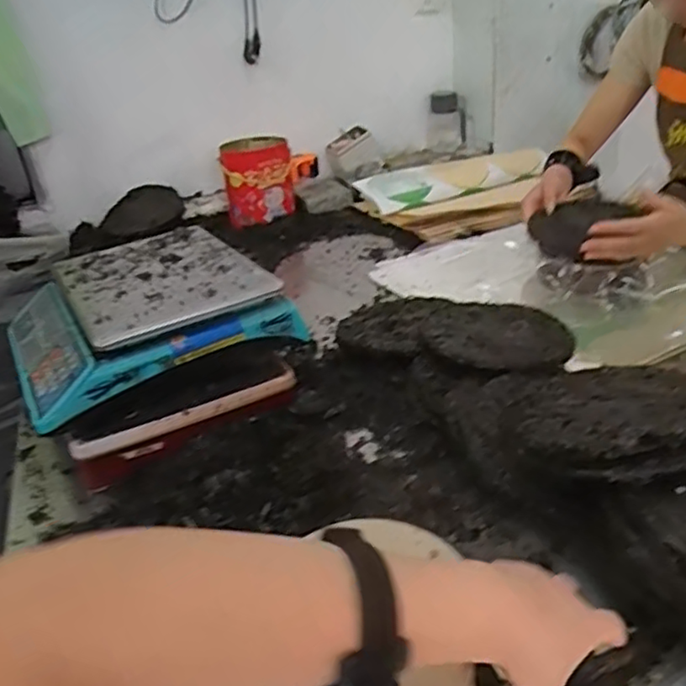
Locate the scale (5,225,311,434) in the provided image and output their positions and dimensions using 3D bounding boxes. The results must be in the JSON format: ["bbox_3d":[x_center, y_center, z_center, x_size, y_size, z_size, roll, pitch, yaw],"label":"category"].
[{"bbox_3d":[-0.275,-0.048,0.868,0.326,0.090,0.326,-21,32,-23],"label":"scale"}]

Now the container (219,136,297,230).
[{"bbox_3d":[-0.203,-0.390,1.520,0.158,0.175,0.155,-10,29,-5],"label":"container"}]

